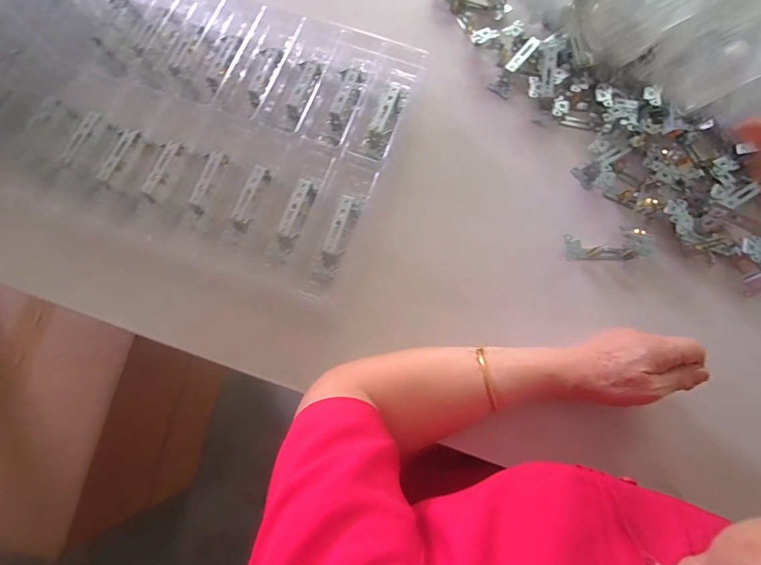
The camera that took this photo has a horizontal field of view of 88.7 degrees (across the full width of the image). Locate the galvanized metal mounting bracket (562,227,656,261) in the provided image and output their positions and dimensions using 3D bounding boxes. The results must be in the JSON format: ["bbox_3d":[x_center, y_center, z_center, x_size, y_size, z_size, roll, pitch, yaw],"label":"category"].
[{"bbox_3d":[0.264,-0.045,0.459,0.102,0.026,0.038,-3,75,-3],"label":"galvanized metal mounting bracket"}]

